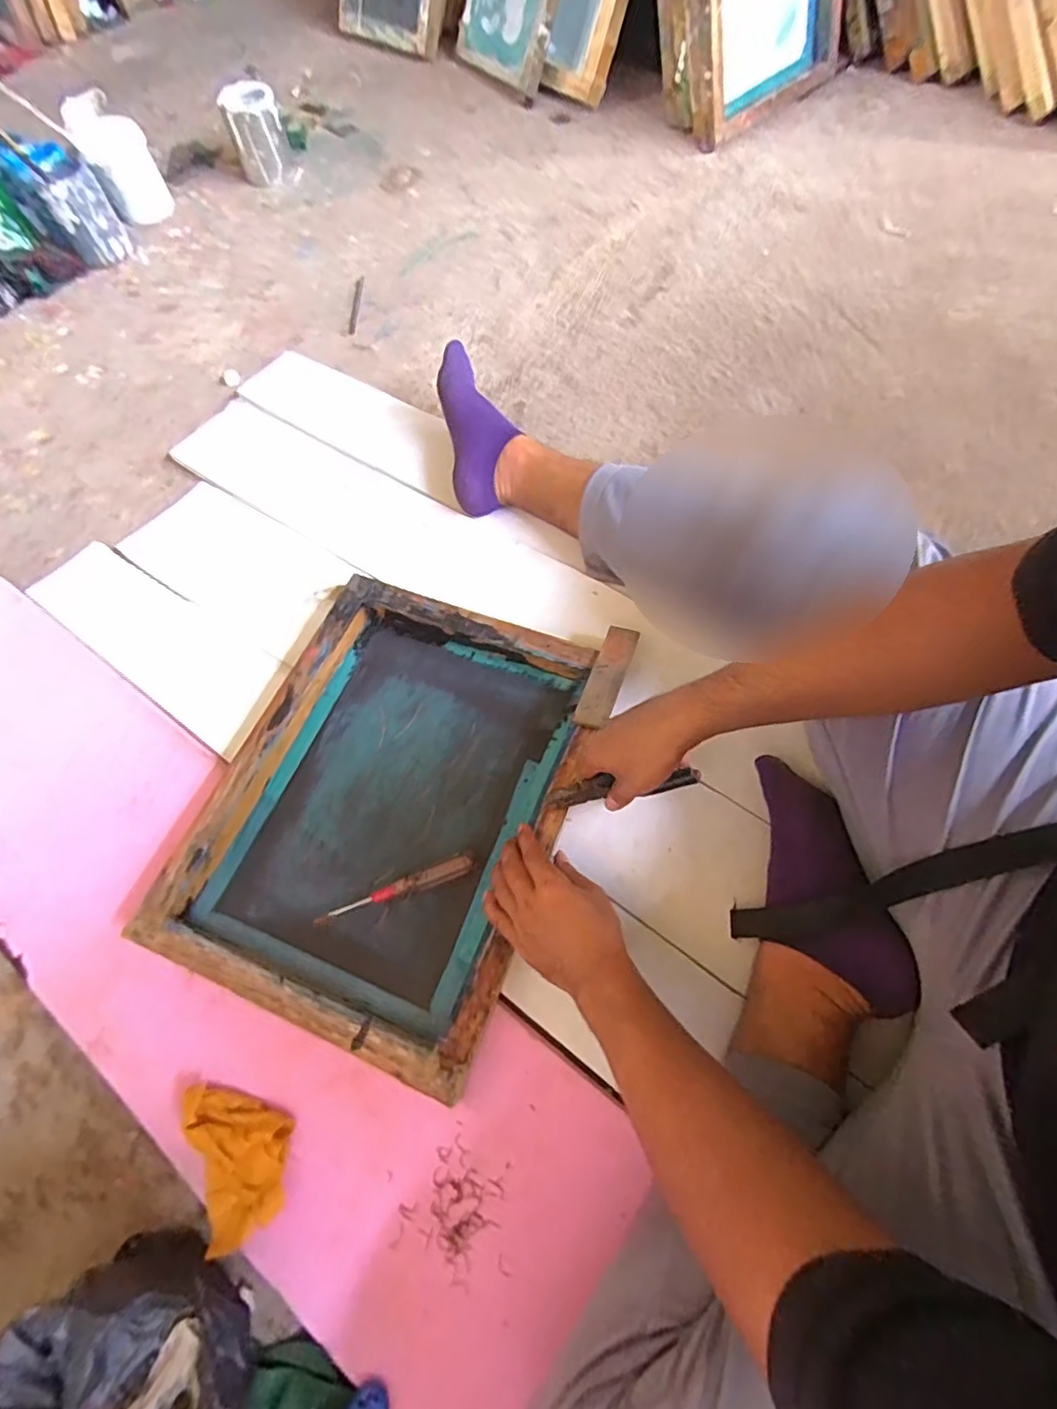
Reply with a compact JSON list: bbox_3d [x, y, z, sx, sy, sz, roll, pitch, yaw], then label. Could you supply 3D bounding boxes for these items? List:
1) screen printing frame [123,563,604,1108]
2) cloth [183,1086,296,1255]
[{"bbox_3d":[-0.139,0.091,0.625,0.344,0.049,0.441,20,69,11],"label":"screen printing frame"},{"bbox_3d":[-0.247,0.383,0.514,0.076,0.028,0.121,-25,68,-8],"label":"cloth"}]

